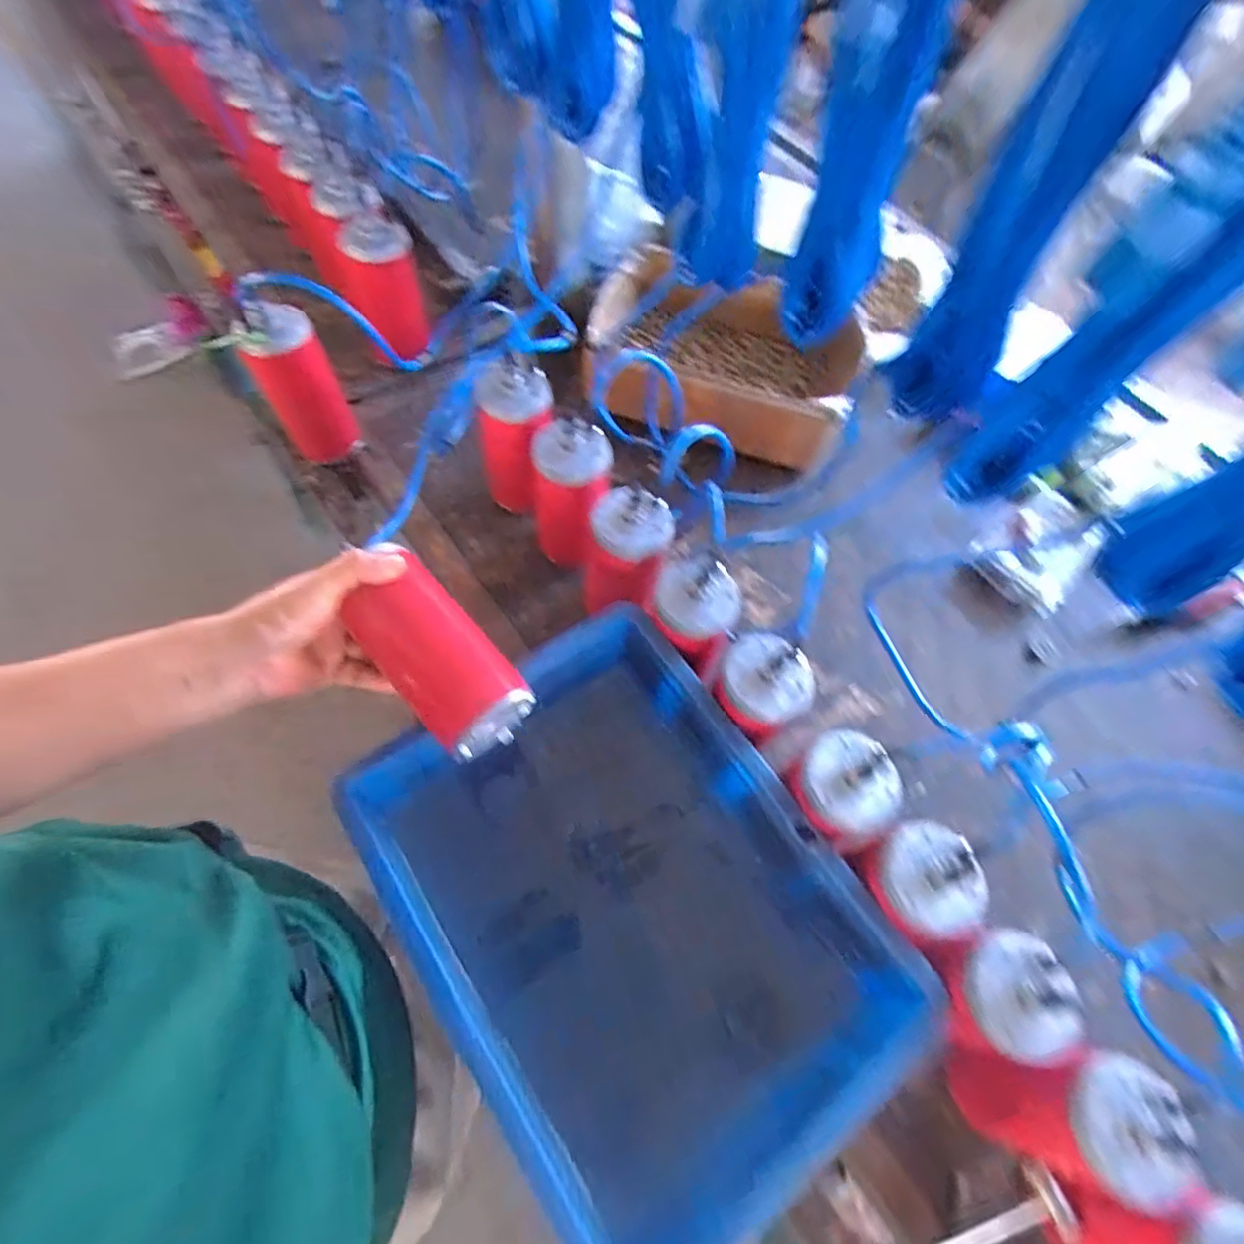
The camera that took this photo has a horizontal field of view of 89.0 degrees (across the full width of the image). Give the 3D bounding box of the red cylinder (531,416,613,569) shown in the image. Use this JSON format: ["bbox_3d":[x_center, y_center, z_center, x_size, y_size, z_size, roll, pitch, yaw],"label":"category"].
[{"bbox_3d":[-0.058,-0.142,0.697,0.089,0.187,0.078,11,63,2],"label":"red cylinder"}]

